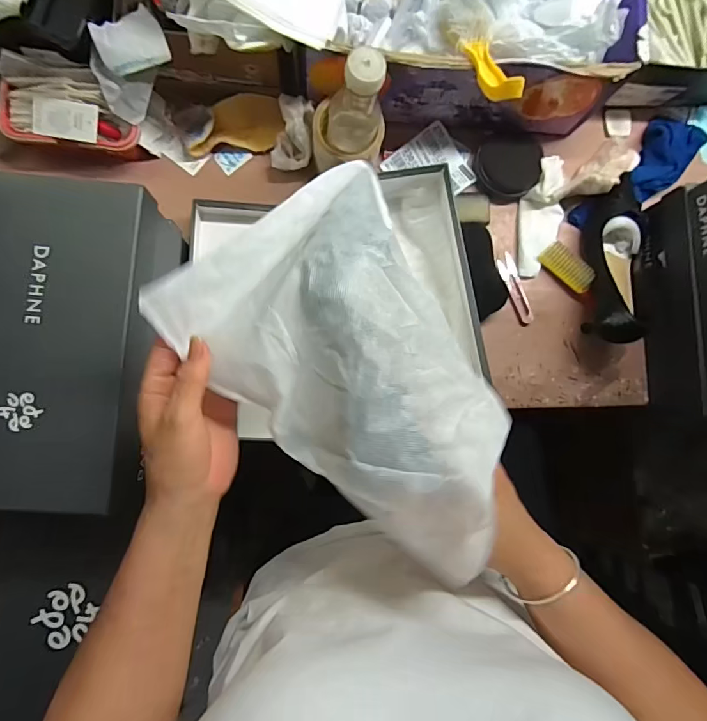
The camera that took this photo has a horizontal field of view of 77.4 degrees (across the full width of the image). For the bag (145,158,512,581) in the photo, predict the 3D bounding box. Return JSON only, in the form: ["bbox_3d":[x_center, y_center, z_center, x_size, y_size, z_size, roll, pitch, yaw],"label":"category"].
[{"bbox_3d":[0.013,-0.017,0.308,0.260,0.102,0.191,43,84,-1],"label":"bag"}]

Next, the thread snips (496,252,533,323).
[{"bbox_3d":[0.232,-0.103,0.632,0.029,0.007,0.103,-16,88,-6],"label":"thread snips"}]

